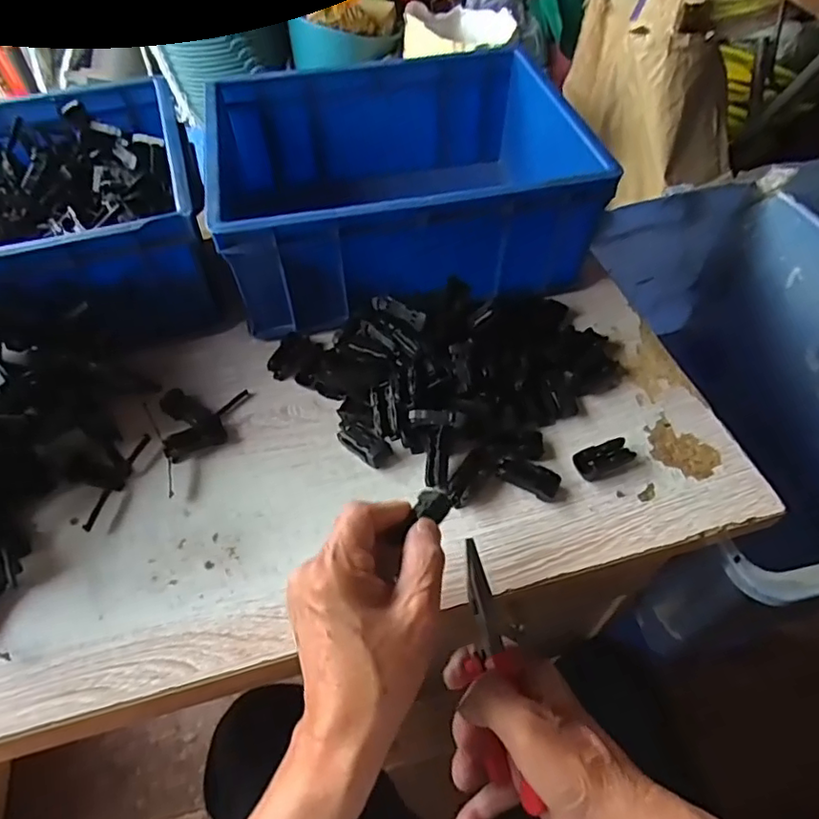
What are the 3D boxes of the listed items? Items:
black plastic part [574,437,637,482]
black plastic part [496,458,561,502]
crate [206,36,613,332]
[{"bbox_3d":[0.152,0.038,0.452,0.047,0.011,0.023,-23,56,-17],"label":"black plastic part"},{"bbox_3d":[0.090,0.051,0.441,0.047,0.011,0.022,23,56,17],"label":"black plastic part"},{"bbox_3d":[-0.011,-0.227,0.576,0.325,0.118,0.257,-8,53,-6],"label":"crate"}]

